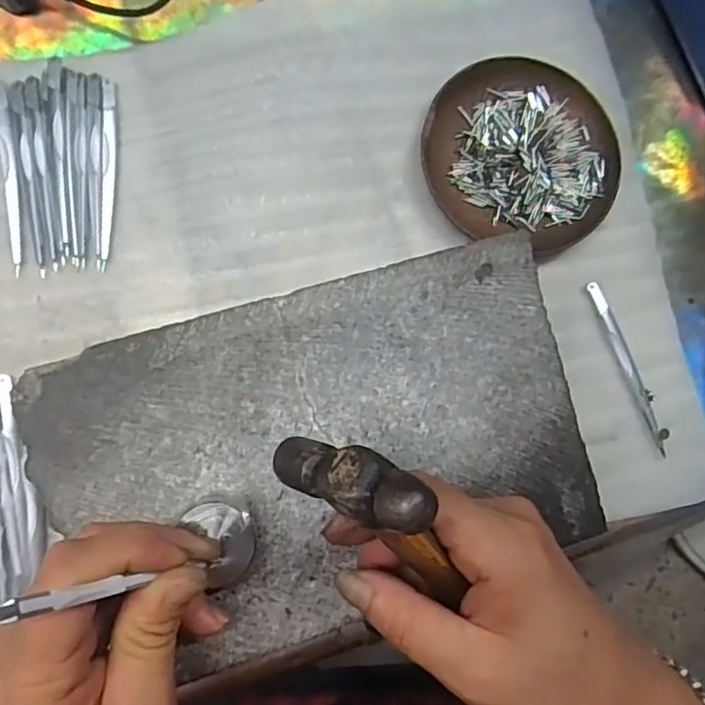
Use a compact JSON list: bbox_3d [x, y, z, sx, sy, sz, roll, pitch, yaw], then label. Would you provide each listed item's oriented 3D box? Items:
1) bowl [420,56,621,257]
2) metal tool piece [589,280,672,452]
[{"bbox_3d":[0.099,-0.118,0.344,0.114,0.010,0.109,1,84,-6],"label":"bowl"},{"bbox_3d":[0.164,0.009,0.342,0.010,0.007,0.107,-24,87,-8],"label":"metal tool piece"}]

